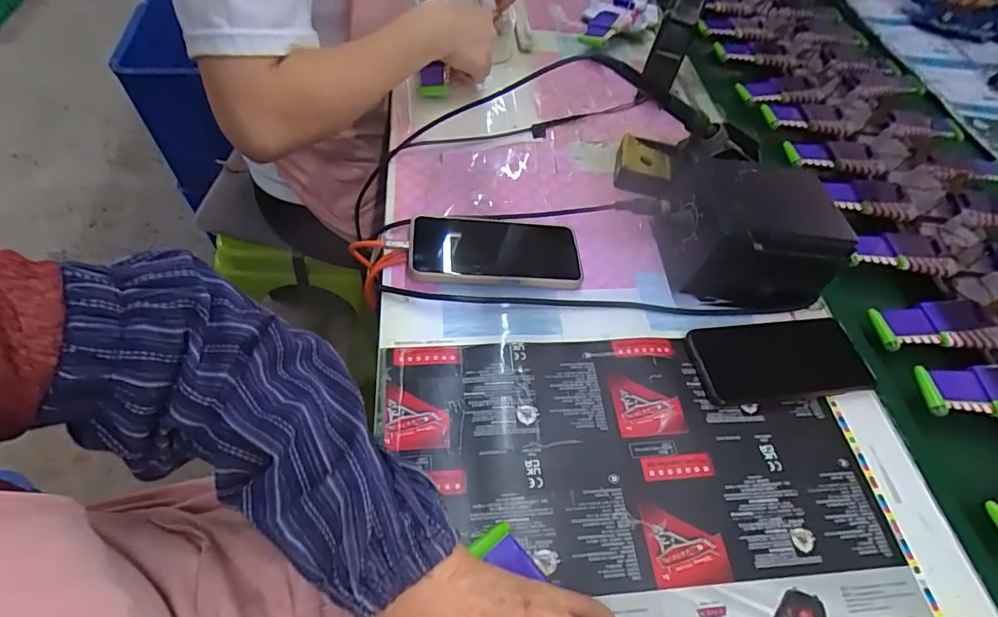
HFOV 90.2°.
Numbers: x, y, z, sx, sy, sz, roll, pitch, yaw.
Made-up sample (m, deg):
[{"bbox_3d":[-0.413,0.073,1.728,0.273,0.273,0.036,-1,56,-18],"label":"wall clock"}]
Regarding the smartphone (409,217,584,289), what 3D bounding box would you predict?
[{"bbox_3d":[-0.003,-0.058,0.482,0.163,0.012,0.079,2,55,-9],"label":"smartphone"}]

